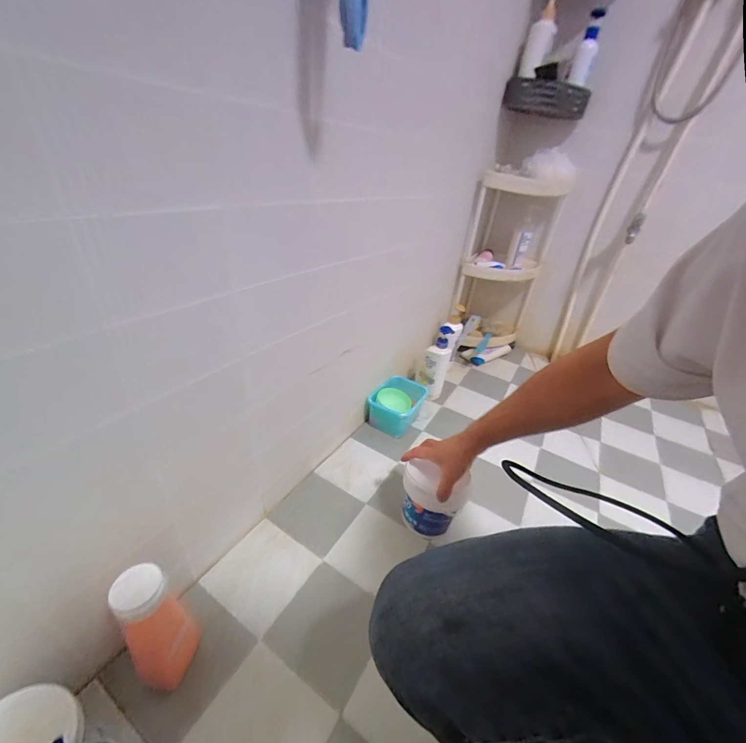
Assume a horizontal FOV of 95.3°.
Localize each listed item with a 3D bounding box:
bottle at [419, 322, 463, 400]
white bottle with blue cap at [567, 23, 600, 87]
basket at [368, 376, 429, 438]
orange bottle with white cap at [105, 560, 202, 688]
[{"bbox_3d":[0.199,-0.020,1.060,0.070,0.260,0.064,-16,41,-29],"label":"bottle"},{"bbox_3d":[0.595,-0.886,0.956,0.055,0.116,0.038,25,38,24],"label":"white bottle with blue cap"},{"bbox_3d":[0.072,0.098,0.993,0.129,0.095,0.174,21,34,19],"label":"basket"},{"bbox_3d":[-0.267,0.323,0.426,0.055,0.215,0.070,27,36,27],"label":"orange bottle with white cap"}]

